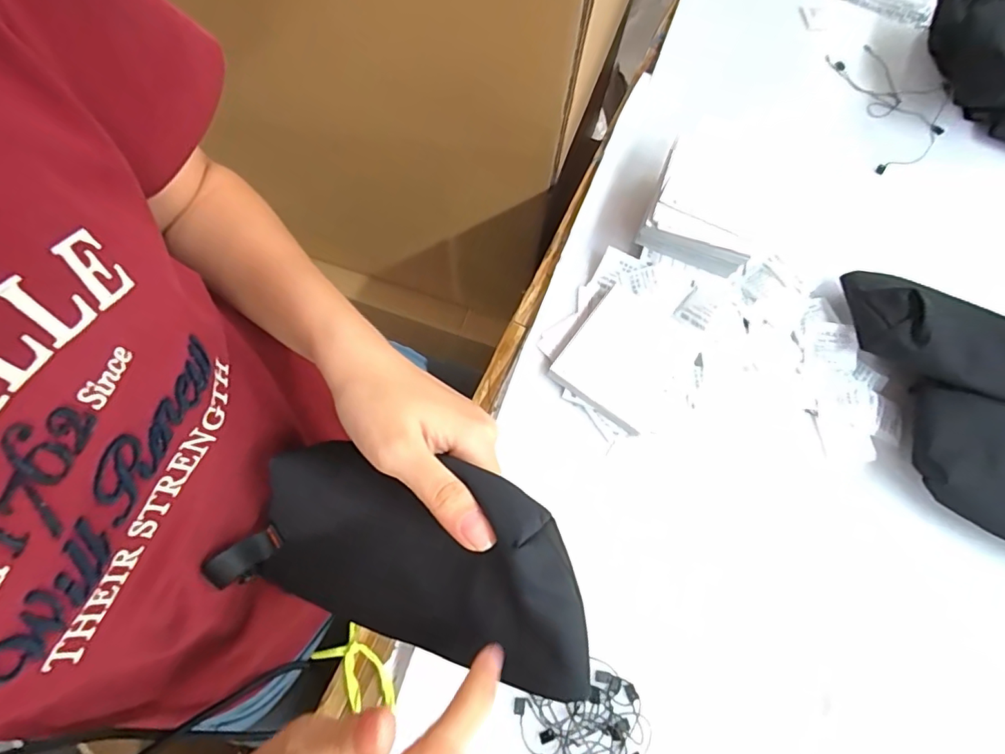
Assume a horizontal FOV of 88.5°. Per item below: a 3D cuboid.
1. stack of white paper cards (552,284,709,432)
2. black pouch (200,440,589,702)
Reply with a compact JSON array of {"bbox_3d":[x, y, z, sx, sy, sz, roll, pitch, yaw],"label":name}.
[{"bbox_3d":[0.108,-0.016,0.435,0.097,0.021,0.108,35,74,9],"label":"stack of white paper cards"},{"bbox_3d":[-0.055,0.085,0.256,0.194,0.046,0.084,6,70,24],"label":"black pouch"}]

